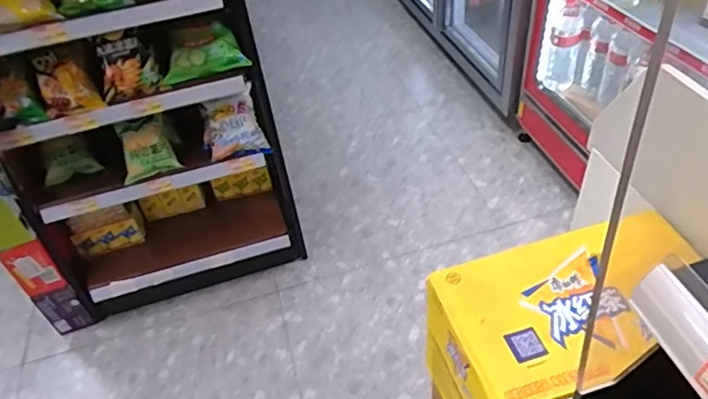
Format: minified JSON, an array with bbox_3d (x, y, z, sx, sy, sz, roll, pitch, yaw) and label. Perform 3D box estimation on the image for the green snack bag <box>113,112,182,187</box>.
[{"bbox_3d":[-0.590,-0.148,1.526,0.143,0.167,0.062,-17,44,-10],"label":"green snack bag"}]

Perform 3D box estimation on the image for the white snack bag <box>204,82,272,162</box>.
[{"bbox_3d":[-0.345,-0.205,1.540,0.167,0.177,0.078,-16,44,-9],"label":"white snack bag"}]

